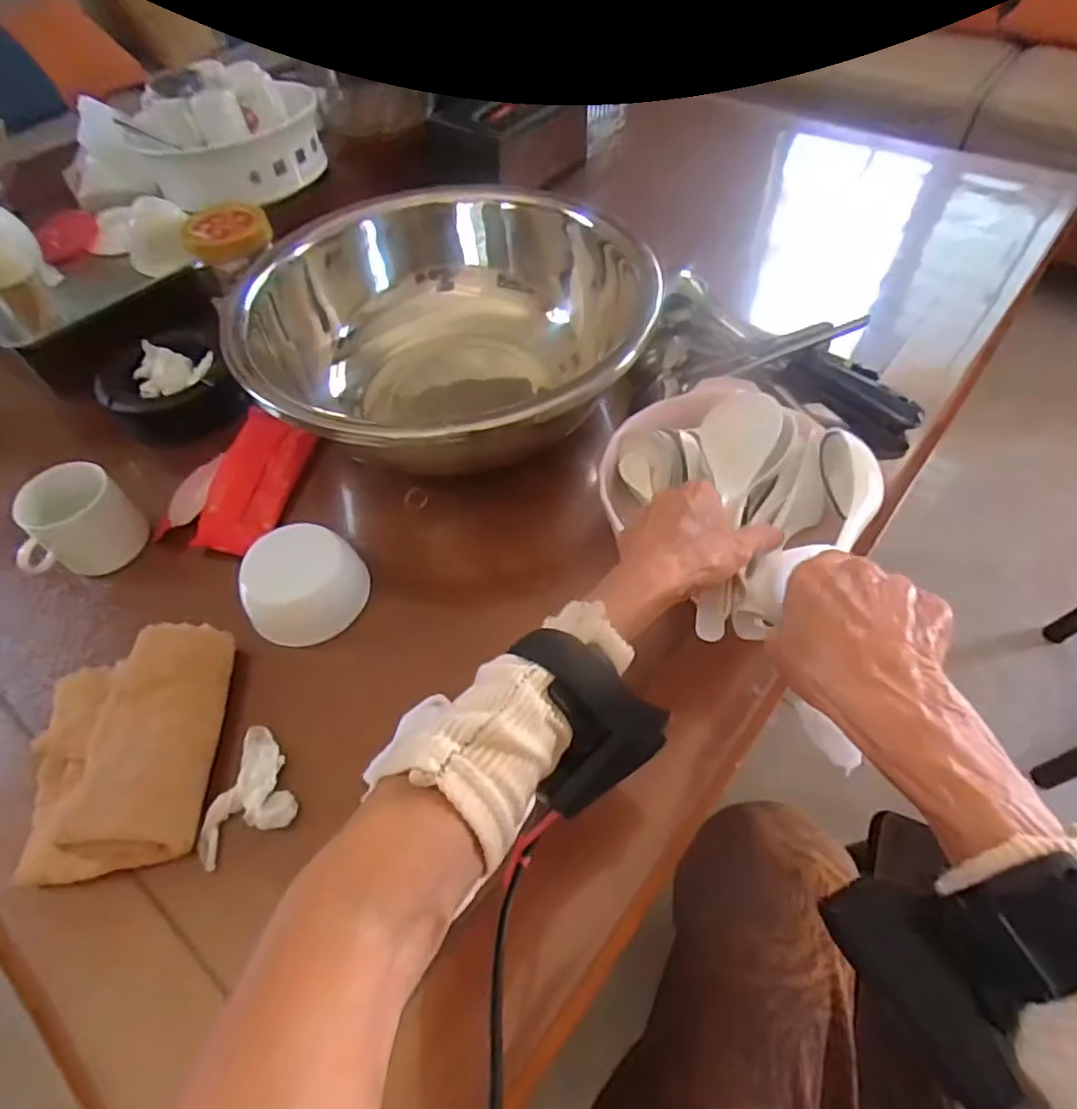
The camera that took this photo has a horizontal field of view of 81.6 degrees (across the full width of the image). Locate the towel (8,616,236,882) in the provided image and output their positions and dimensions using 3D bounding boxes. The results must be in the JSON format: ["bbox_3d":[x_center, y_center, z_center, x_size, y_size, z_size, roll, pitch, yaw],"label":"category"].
[{"bbox_3d":[-0.275,0.122,0.405,0.118,0.048,0.146,-10,55,-4],"label":"towel"}]

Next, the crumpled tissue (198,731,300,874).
[{"bbox_3d":[-0.194,0.152,0.405,0.061,0.013,0.071,-24,57,-13],"label":"crumpled tissue"}]

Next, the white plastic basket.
[{"bbox_3d":[-0.432,-0.519,0.772,0.287,0.114,0.161,12,56,11],"label":"white plastic basket"}]

